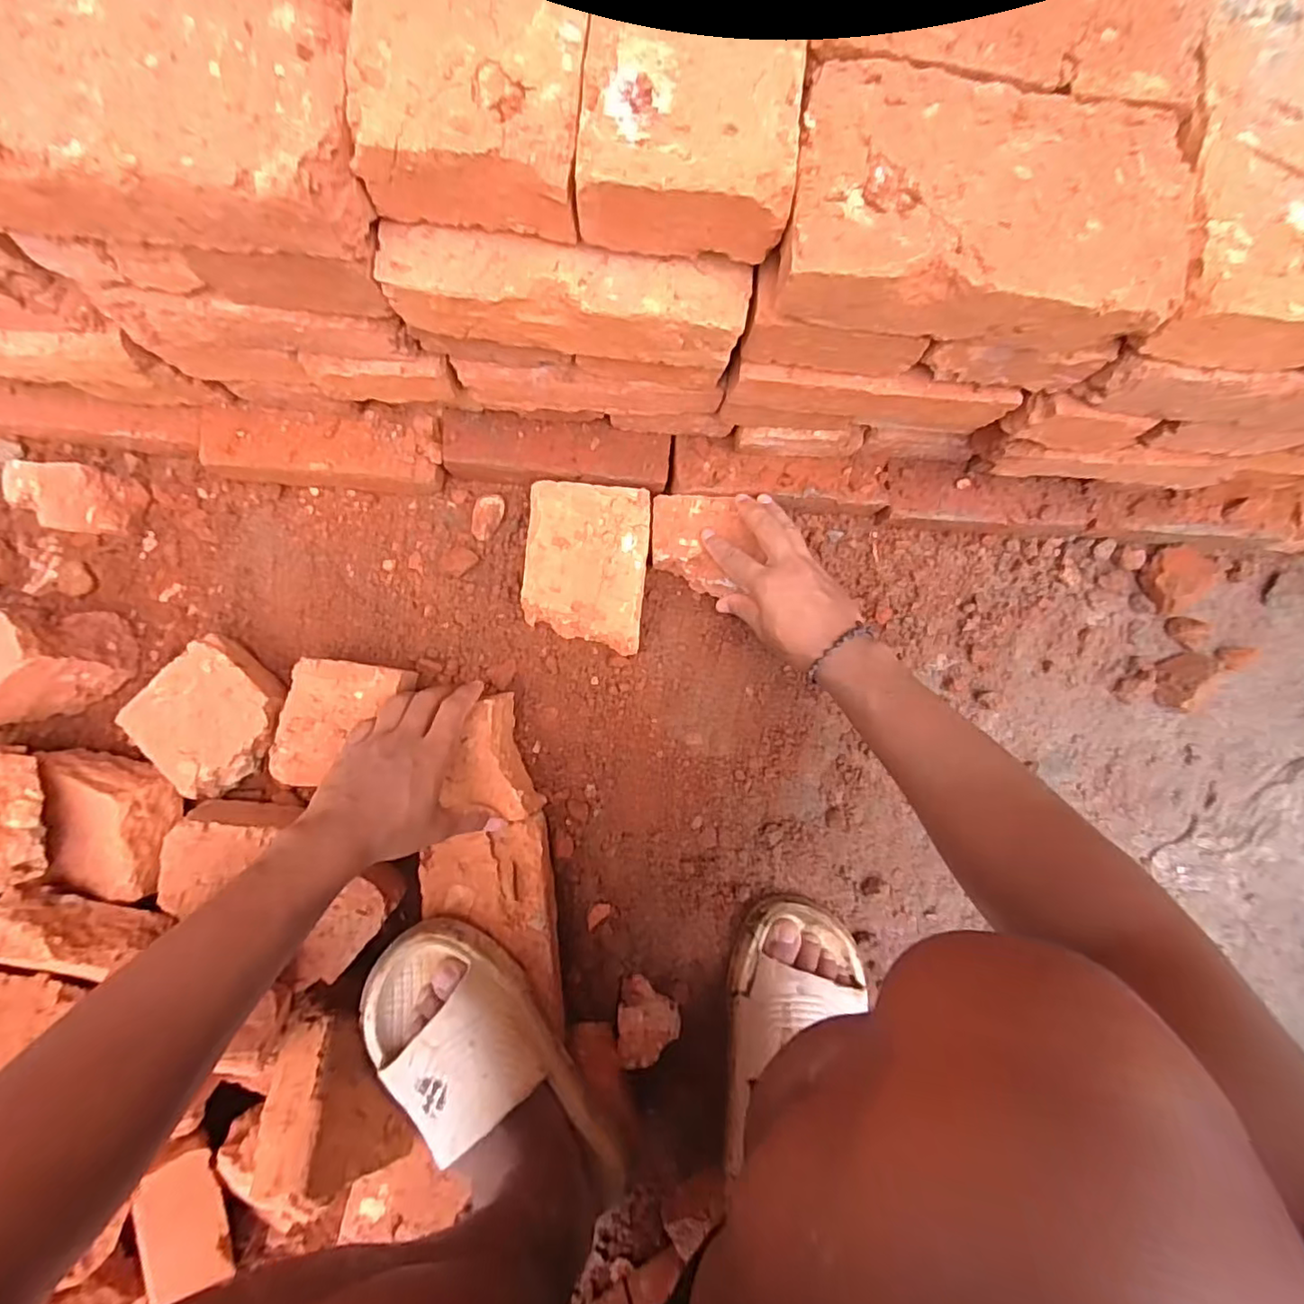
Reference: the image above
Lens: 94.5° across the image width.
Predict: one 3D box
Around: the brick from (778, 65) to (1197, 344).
[{"bbox_3d":[0.163,-0.217,0.302,0.193,0.043,0.100,5,86,-3],"label":"brick"}]

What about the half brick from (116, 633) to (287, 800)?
[{"bbox_3d":[-0.371,0.052,0.518,0.110,0.057,0.104,-44,90,-4],"label":"half brick"}]

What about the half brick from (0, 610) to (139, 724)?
[{"bbox_3d":[-0.490,0.011,0.484,0.085,0.106,0.057,-30,89,-4],"label":"half brick"}]

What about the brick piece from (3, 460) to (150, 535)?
[{"bbox_3d":[-0.507,-0.133,0.524,0.109,0.037,0.054,5,87,-3],"label":"brick piece"}]

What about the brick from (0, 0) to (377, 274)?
[{"bbox_3d":[-0.232,-0.252,0.283,0.192,0.047,0.098,6,86,-3],"label":"brick"}]

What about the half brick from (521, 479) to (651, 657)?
[{"bbox_3d":[-0.057,-0.076,0.538,0.102,0.054,0.136,7,86,-3],"label":"half brick"}]

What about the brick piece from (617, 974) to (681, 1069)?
[{"bbox_3d":[-0.002,0.317,0.521,0.053,0.058,0.045,-5,88,-3],"label":"brick piece"}]

